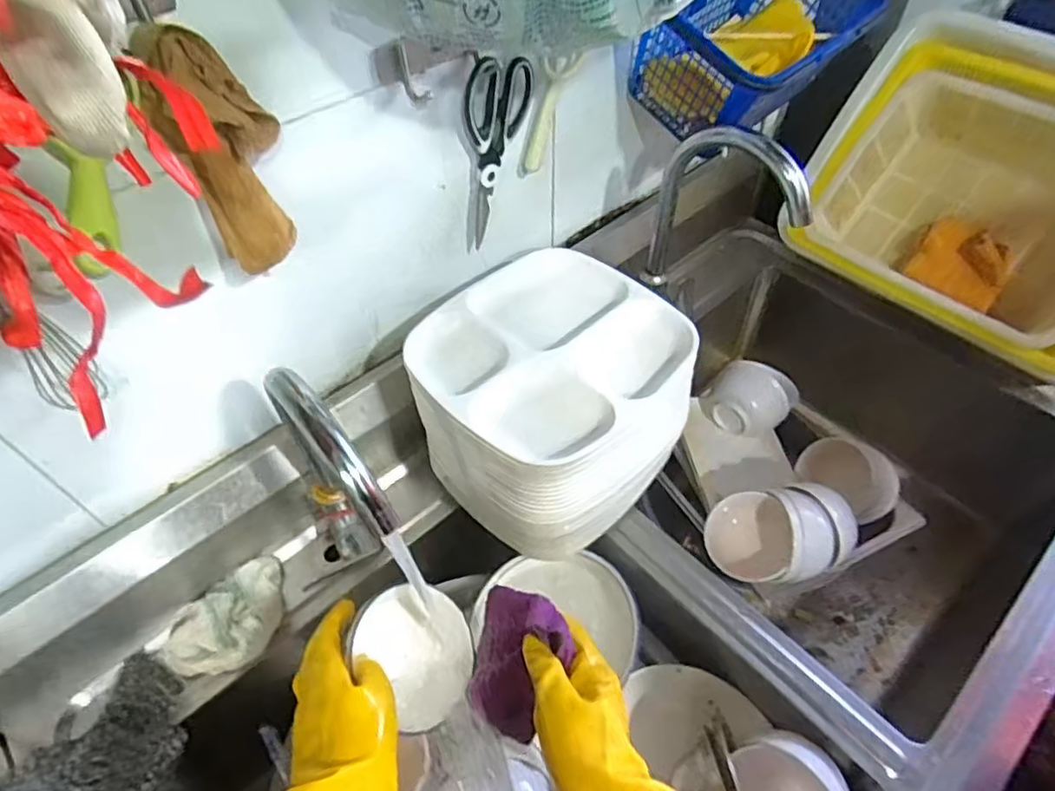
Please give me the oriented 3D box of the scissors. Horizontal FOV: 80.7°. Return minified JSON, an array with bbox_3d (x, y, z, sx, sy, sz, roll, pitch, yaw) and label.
[{"bbox_3d":[-0.032,-0.255,0.655,0.025,0.196,0.090,30,57,24],"label":"scissors"}]

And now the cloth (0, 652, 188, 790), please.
[{"bbox_3d":[-0.395,0.337,0.554,0.121,0.048,0.186,30,57,24],"label":"cloth"}]

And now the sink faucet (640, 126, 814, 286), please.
[{"bbox_3d":[0.234,-0.197,0.738,0.185,0.231,0.032,36,60,27],"label":"sink faucet"}]

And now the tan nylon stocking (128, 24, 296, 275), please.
[{"bbox_3d":[-0.212,-0.168,0.445,0.074,0.160,0.059,-23,53,-16],"label":"tan nylon stocking"}]

